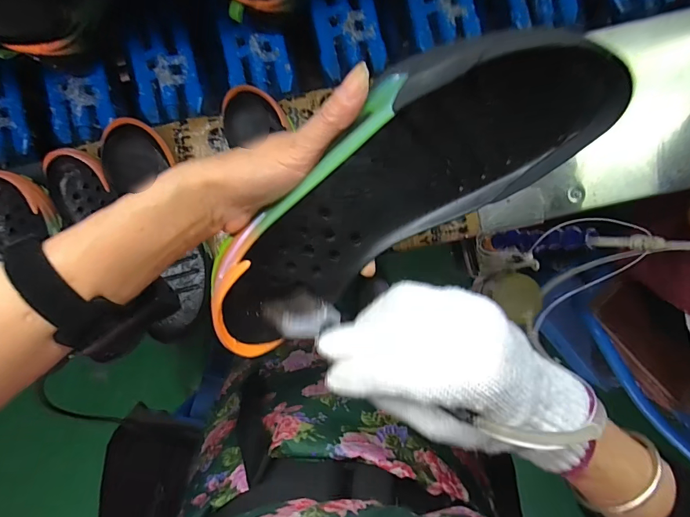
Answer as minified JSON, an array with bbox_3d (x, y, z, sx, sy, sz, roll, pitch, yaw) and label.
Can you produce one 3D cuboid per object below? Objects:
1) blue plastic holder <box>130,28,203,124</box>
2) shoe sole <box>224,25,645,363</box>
[{"bbox_3d":[-0.270,-0.272,0.588,0.092,0.024,0.123,-9,92,3],"label":"blue plastic holder"},{"bbox_3d":[0.022,-0.031,0.242,0.274,0.054,0.106,-31,134,16],"label":"shoe sole"}]

